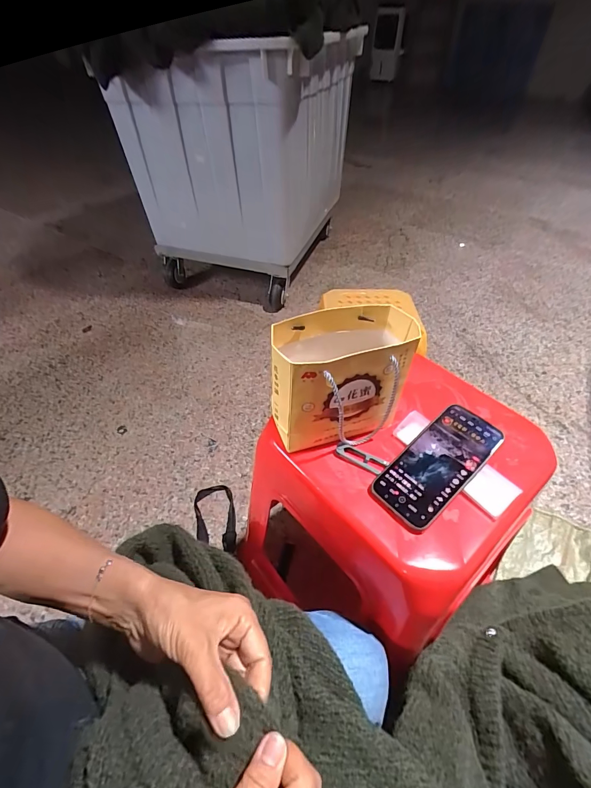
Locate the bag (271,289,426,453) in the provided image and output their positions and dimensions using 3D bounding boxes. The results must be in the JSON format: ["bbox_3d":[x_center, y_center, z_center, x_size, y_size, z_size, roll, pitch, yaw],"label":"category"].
[{"bbox_3d":[0.056,-0.019,0.471,0.173,0.149,0.095,-19,48,-19],"label":"bag"}]

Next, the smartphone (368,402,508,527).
[{"bbox_3d":[0.169,0.081,0.449,0.161,0.009,0.076,-40,55,-15],"label":"smartphone"}]

